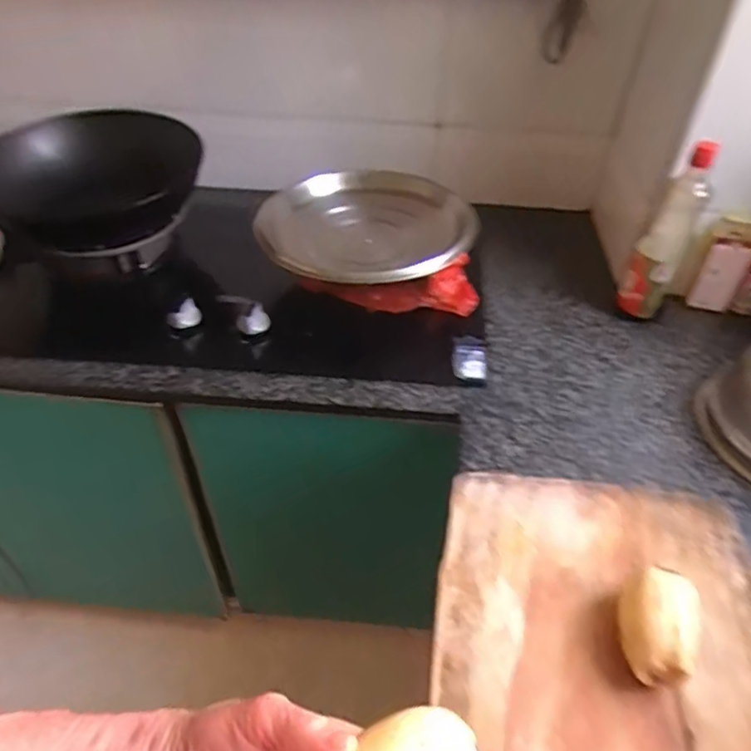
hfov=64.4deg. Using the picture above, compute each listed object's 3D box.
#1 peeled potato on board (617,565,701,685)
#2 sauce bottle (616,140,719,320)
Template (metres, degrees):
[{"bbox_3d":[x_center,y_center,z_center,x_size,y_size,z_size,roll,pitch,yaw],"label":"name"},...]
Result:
[{"bbox_3d":[0.220,0.199,0.469,0.055,0.054,0.076,17,46,16],"label":"peeled potato on board"},{"bbox_3d":[0.384,-0.182,0.796,0.067,0.242,0.054,22,47,21],"label":"sauce bottle"}]

